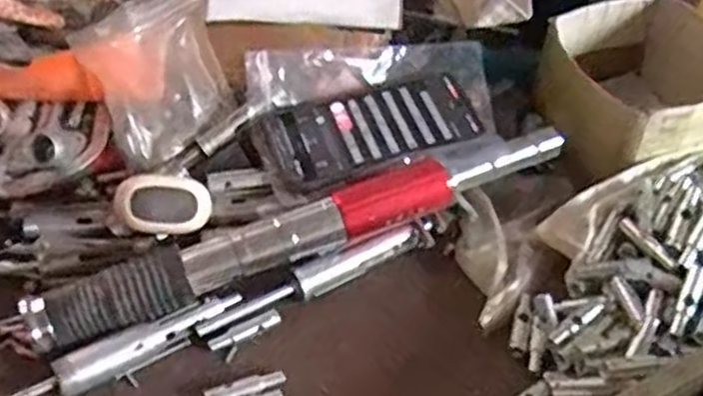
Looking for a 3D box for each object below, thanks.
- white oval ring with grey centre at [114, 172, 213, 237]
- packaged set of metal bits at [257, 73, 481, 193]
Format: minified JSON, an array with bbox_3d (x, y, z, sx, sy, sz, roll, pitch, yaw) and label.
[{"bbox_3d":[-0.132,0.005,0.509,0.065,0.043,0.015,-3,3,-21],"label":"white oval ring with grey centre"},{"bbox_3d":[0.017,-0.054,0.560,0.158,0.014,0.083,-13,54,-10],"label":"packaged set of metal bits"}]

